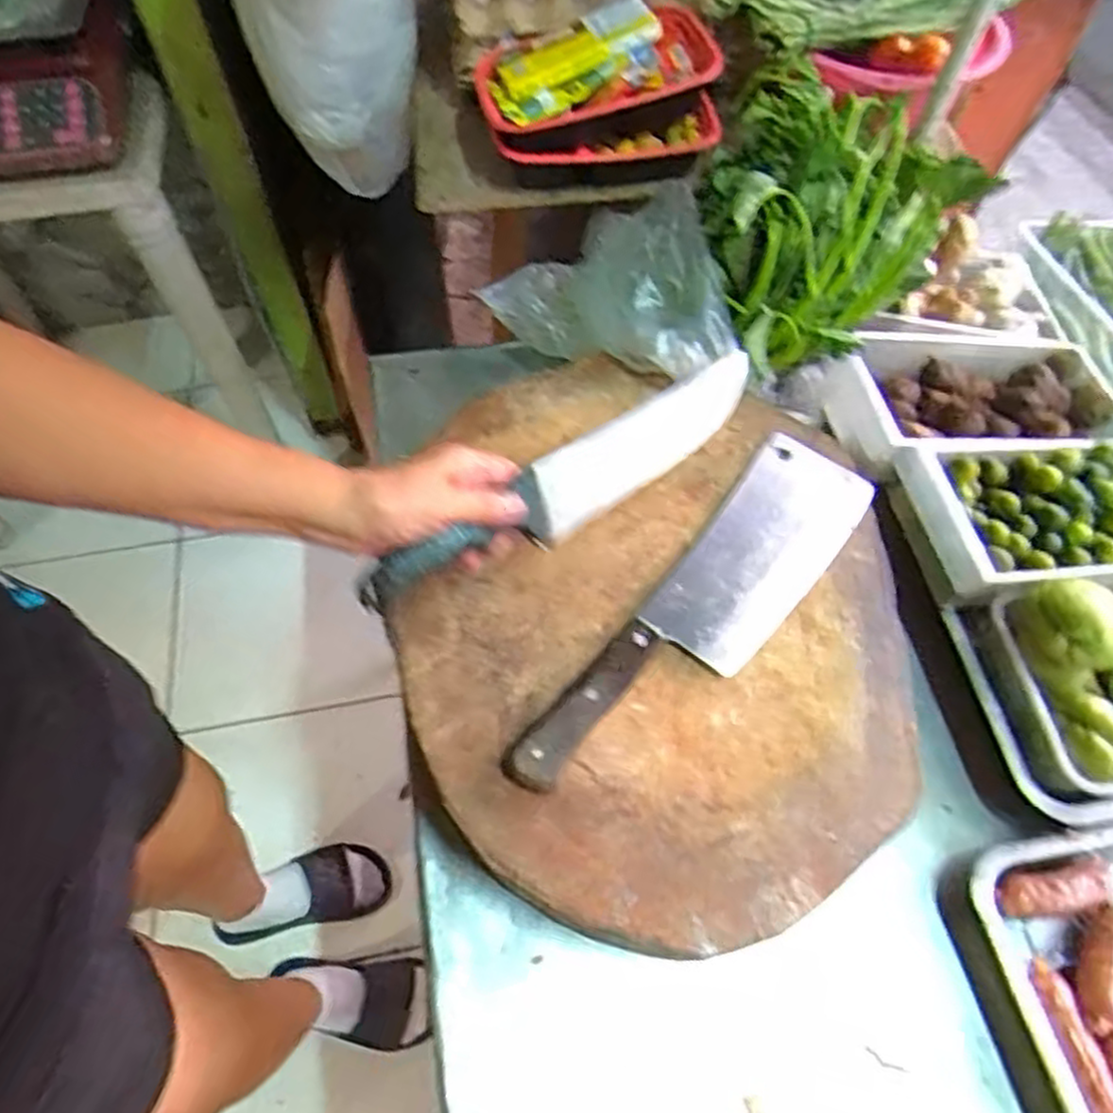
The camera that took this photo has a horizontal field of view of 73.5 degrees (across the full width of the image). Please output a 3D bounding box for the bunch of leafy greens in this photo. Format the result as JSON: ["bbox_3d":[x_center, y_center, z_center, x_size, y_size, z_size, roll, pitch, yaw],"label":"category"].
[{"bbox_3d":[0.224,-0.321,0.651,0.184,0.145,0.254,-3,63,-4],"label":"bunch of leafy greens"}]

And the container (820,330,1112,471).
[{"bbox_3d":[0.390,-0.154,0.689,0.301,0.063,0.155,-11,61,-7],"label":"container"}]

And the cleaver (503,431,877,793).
[{"bbox_3d":[0.116,0.038,0.547,0.094,0.023,0.361,36,66,15],"label":"cleaver"}]

